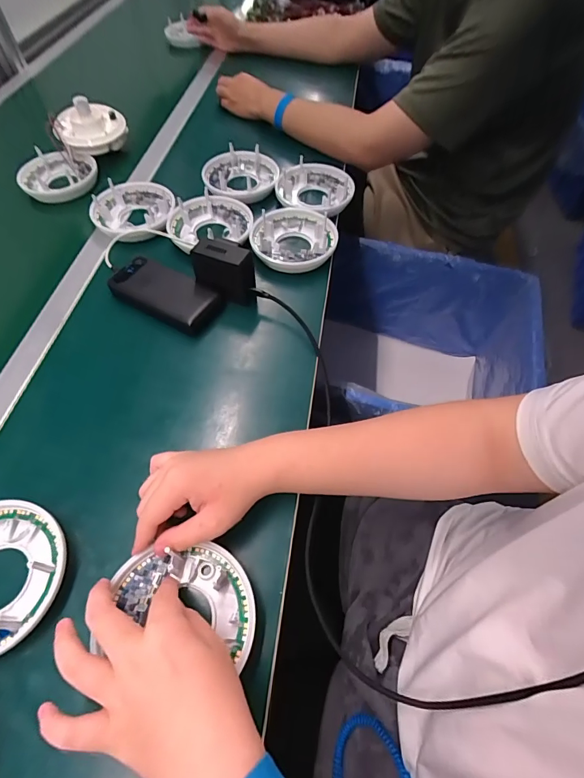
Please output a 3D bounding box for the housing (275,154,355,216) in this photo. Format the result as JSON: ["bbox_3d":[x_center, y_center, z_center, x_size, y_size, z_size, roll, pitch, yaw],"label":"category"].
[{"bbox_3d":[0.038,-0.345,0.684,0.130,0.034,0.131,0,58,0],"label":"housing"}]

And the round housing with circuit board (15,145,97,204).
[{"bbox_3d":[-0.427,-0.394,0.727,0.126,0.044,0.126,0,58,0],"label":"round housing with circuit board"}]

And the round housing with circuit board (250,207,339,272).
[{"bbox_3d":[0.002,-0.235,0.616,0.129,0.033,0.129,0,58,0],"label":"round housing with circuit board"}]

